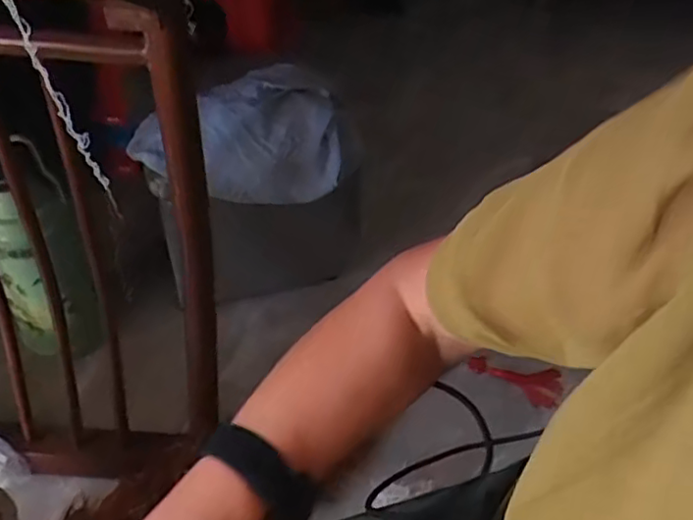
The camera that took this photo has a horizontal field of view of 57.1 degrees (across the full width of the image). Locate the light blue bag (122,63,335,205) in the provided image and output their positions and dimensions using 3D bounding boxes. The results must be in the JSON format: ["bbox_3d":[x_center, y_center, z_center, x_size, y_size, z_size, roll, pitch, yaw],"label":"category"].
[{"bbox_3d":[-0.145,-0.161,0.820,0.263,0.148,0.100,1,47,-5],"label":"light blue bag"}]

